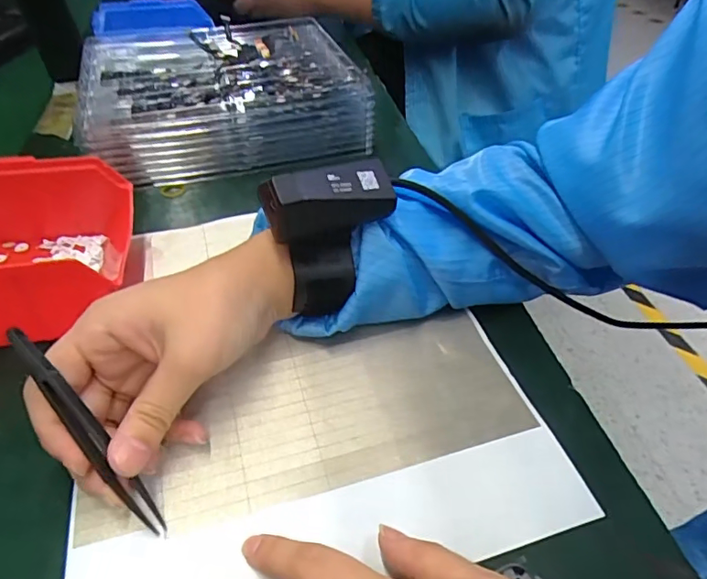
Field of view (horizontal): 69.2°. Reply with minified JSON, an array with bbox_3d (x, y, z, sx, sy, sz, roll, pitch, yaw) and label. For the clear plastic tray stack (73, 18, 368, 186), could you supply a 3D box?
[{"bbox_3d":[-0.135,-0.208,0.529,0.253,0.071,0.221,-12,45,-15],"label":"clear plastic tray stack"}]

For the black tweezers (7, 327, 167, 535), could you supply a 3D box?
[{"bbox_3d":[-0.120,0.065,0.233,0.009,0.007,0.111,-37,97,-34],"label":"black tweezers"}]

